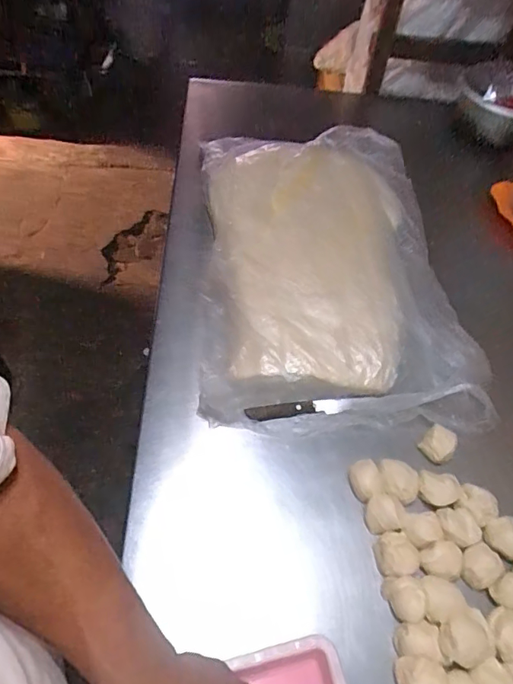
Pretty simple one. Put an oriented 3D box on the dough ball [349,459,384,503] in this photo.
[{"bbox_3d":[0.134,0.172,0.575,0.032,0.028,0.048,-9,56,-12],"label":"dough ball"}]

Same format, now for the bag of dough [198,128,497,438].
[{"bbox_3d":[0.114,-0.155,0.771,0.406,0.091,0.615,0,55,-5],"label":"bag of dough"}]

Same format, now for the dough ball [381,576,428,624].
[{"bbox_3d":[0.160,0.273,0.498,0.032,0.034,0.046,-22,60,-20],"label":"dough ball"}]

